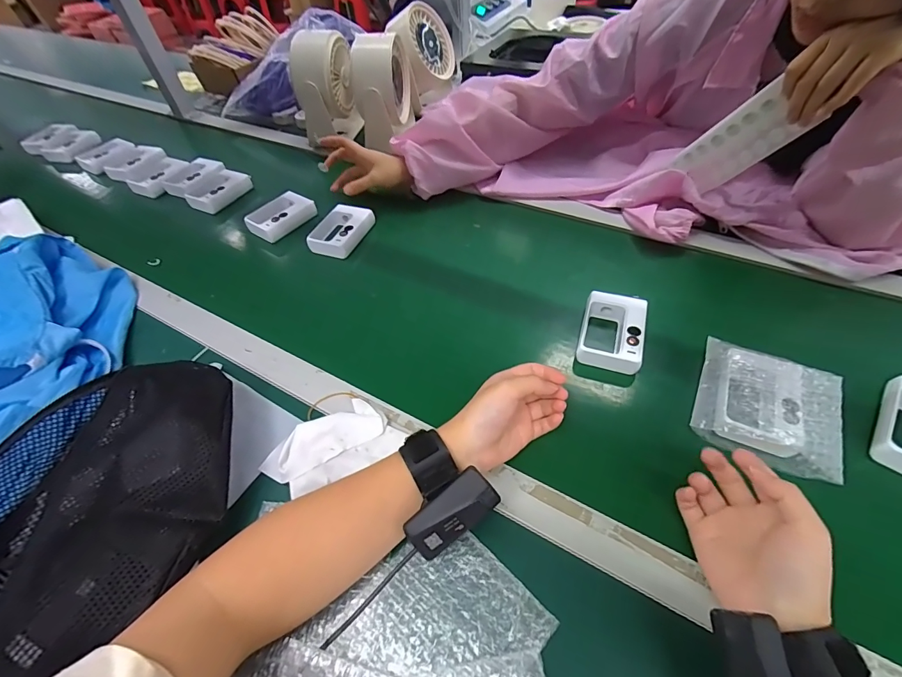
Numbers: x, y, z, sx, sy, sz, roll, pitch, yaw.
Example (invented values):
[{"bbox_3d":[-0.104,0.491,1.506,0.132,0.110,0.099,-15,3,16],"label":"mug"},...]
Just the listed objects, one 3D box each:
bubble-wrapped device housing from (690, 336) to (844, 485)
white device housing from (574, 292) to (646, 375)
[{"bbox_3d":[0.301,0.063,0.386,0.113,0.037,0.112,23,56,22],"label":"bubble-wrapped device housing"},{"bbox_3d":[0.184,-0.008,0.461,0.066,0.029,0.101,13,53,16],"label":"white device housing"}]

